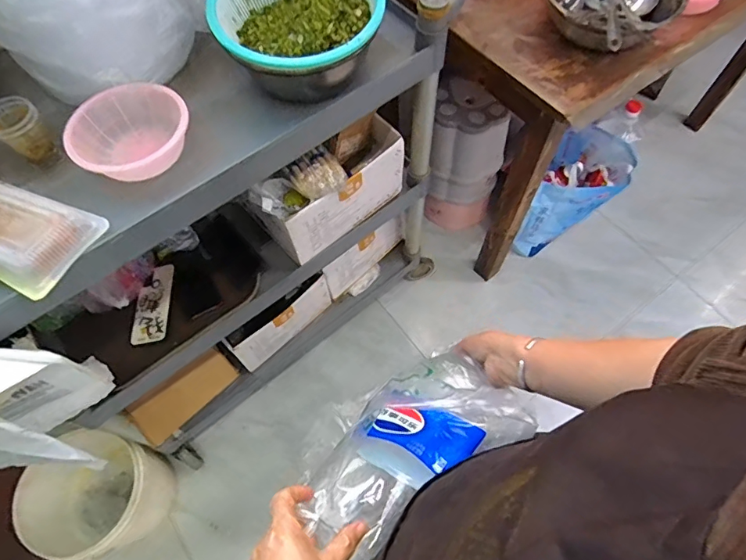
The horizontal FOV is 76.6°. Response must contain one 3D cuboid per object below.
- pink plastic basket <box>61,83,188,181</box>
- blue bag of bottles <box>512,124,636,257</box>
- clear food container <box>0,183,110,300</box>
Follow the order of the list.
[{"bbox_3d":[-0.345,-0.203,0.656,0.132,0.064,0.145,0,63,1],"label":"pink plastic basket"},{"bbox_3d":[0.583,-0.268,1.454,0.369,0.287,0.200,-26,65,-12],"label":"blue bag of bottles"},{"bbox_3d":[-0.455,-0.063,0.585,0.205,0.036,0.117,21,65,11],"label":"clear food container"}]

